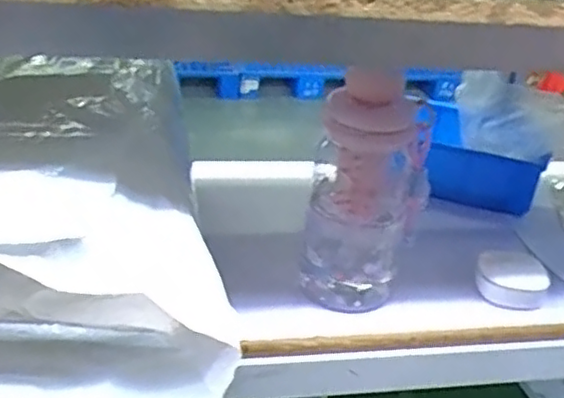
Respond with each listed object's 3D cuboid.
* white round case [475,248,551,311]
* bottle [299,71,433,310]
[{"bbox_3d":[0.190,0.065,0.563,0.055,0.032,0.044,13,30,13],"label":"white round case"},{"bbox_3d":[0.064,-0.003,0.518,0.086,0.170,0.071,10,29,9],"label":"bottle"}]

